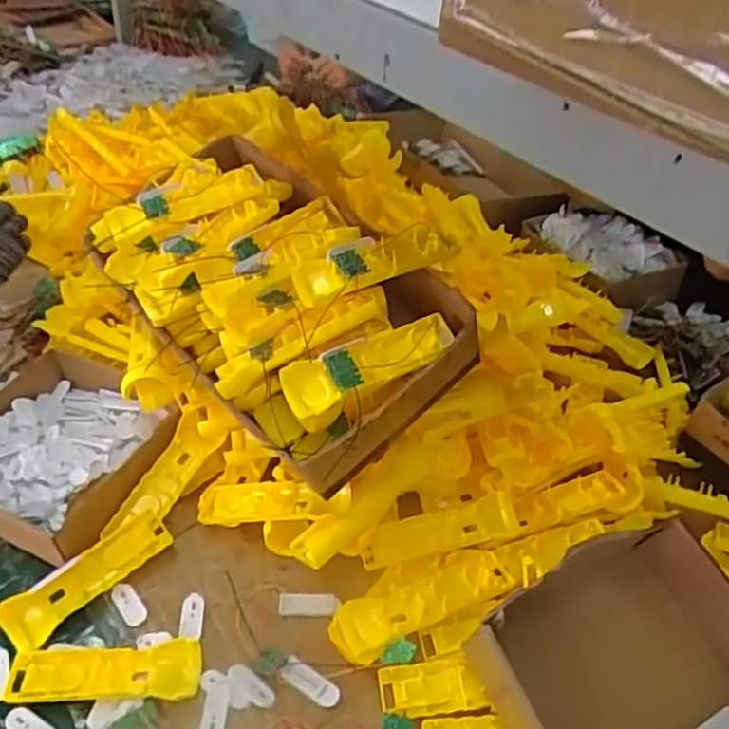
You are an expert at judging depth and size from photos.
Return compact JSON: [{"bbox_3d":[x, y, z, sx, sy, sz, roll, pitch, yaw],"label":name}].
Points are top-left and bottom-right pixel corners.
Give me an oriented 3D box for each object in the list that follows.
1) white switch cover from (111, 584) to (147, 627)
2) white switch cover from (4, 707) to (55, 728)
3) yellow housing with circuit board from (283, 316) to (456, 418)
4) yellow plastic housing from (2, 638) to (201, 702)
[{"bbox_3d":[-0.224,0.228,0.666,0.021,0.012,0.042,-28,50,-30],"label":"white switch cover"},{"bbox_3d":[-0.280,0.303,0.584,0.049,0.006,0.020,18,44,17],"label":"white switch cover"},{"bbox_3d":[0.007,-0.001,0.628,0.162,0.028,0.048,-23,76,-17],"label":"yellow housing with circuit board"},{"bbox_3d":[-0.227,0.269,0.611,0.164,0.025,0.043,0,42,-3],"label":"yellow plastic housing"}]

